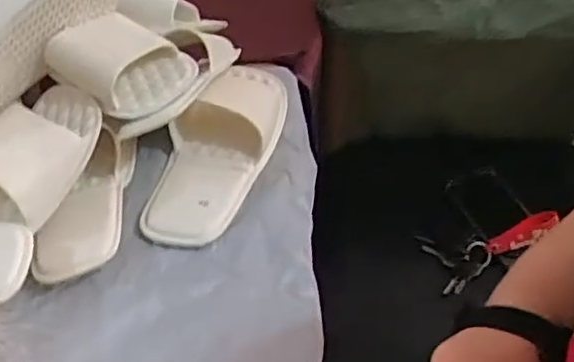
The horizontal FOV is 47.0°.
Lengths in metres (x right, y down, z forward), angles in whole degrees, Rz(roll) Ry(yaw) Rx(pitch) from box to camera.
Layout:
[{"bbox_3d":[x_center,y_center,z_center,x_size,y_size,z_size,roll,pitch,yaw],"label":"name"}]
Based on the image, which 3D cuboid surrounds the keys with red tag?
[{"bbox_3d":[0.267,0.081,0.861,0.183,0.031,0.081,-28,48,-6],"label":"keys with red tag"}]

